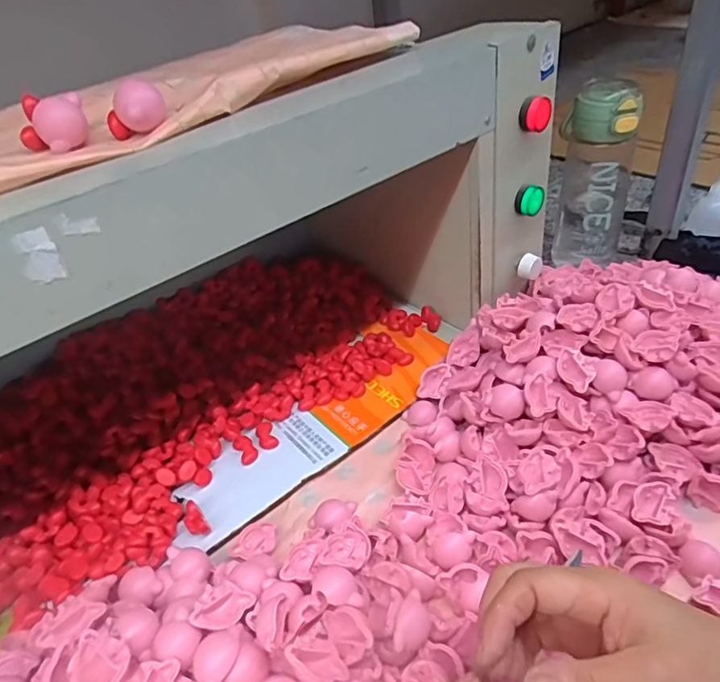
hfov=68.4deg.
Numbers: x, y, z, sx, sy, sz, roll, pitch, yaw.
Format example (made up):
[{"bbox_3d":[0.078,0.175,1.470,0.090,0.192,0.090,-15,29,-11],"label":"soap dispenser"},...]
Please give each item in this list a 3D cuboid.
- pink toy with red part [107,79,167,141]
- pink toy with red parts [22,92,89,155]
[{"bbox_3d":[-0.135,-0.140,0.318,0.027,0.028,0.026,14,42,24],"label":"pink toy with red part"},{"bbox_3d":[-0.182,-0.130,0.314,0.030,0.027,0.026,-1,38,7],"label":"pink toy with red parts"}]

